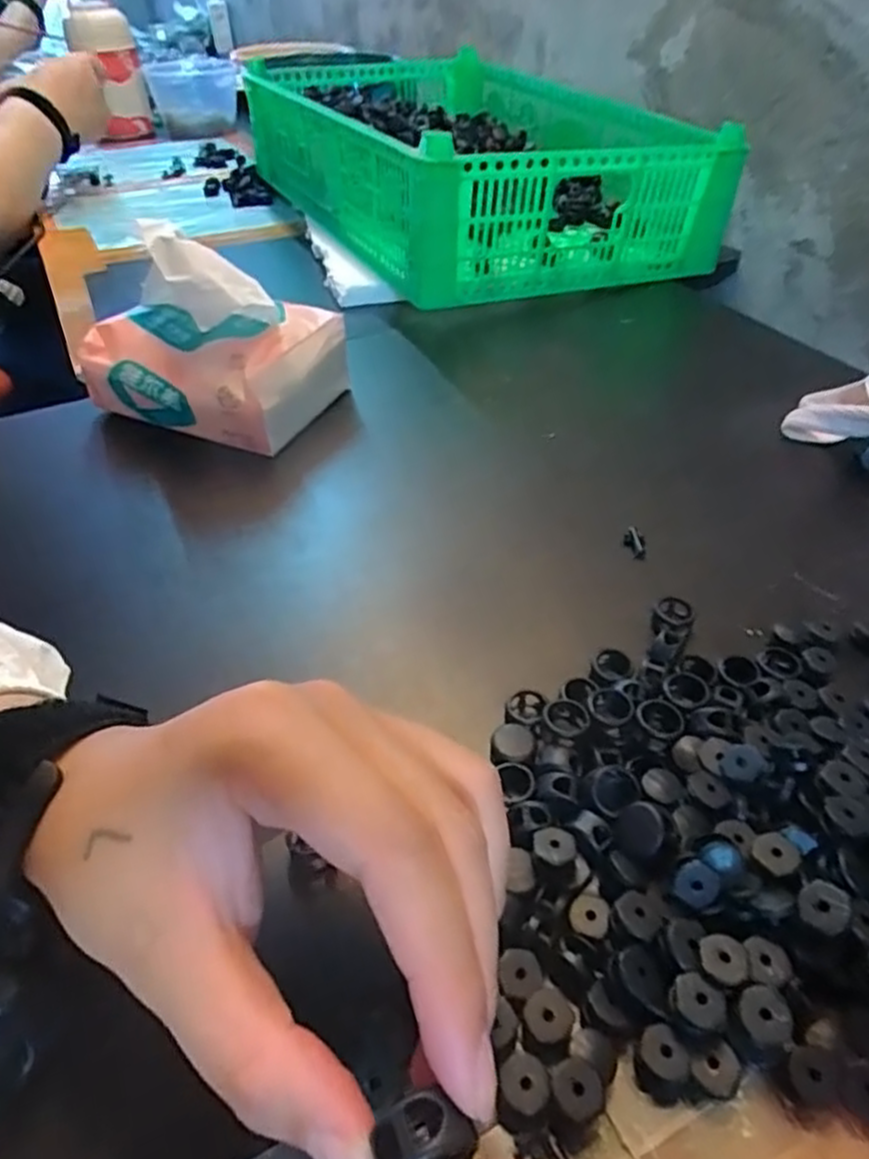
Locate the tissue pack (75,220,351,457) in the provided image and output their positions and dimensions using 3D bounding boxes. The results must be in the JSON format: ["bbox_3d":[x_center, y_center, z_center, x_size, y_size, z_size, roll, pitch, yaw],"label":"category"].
[{"bbox_3d":[-0.138,-0.149,0.429,0.130,0.103,0.102,19,47,21],"label":"tissue pack"}]

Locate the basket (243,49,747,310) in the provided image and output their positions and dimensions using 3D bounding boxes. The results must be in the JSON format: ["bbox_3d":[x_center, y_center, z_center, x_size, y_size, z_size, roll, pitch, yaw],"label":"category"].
[{"bbox_3d":[0.020,-0.415,0.697,0.287,0.113,0.469,-20,46,-18],"label":"basket"}]

